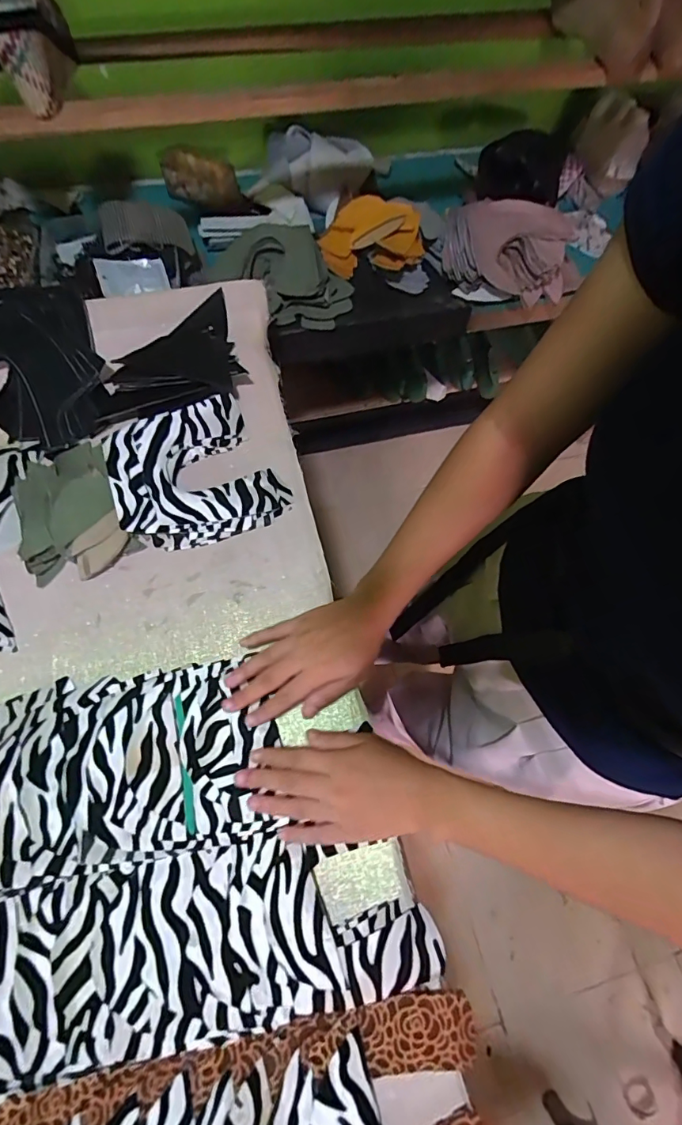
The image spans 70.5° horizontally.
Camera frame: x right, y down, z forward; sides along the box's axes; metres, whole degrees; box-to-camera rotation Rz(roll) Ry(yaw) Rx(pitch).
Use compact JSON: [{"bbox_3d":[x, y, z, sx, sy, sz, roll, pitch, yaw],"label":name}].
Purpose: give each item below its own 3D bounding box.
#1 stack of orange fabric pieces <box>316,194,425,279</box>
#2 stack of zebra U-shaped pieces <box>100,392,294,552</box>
[{"bbox_3d":[0.053,-0.549,0.815,0.172,0.055,0.150,4,68,-2],"label":"stack of orange fabric pieces"},{"bbox_3d":[-0.160,-0.100,0.524,0.167,0.026,0.162,-20,72,-10],"label":"stack of zebra U-shaped pieces"}]

